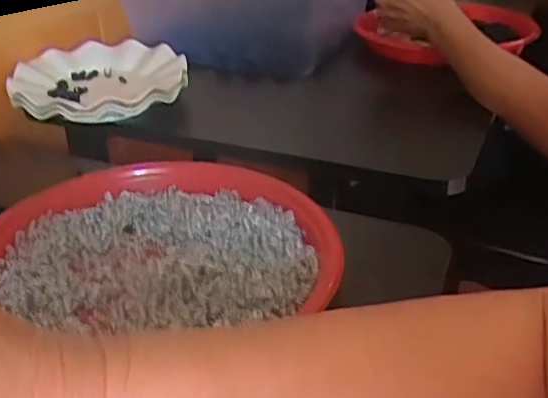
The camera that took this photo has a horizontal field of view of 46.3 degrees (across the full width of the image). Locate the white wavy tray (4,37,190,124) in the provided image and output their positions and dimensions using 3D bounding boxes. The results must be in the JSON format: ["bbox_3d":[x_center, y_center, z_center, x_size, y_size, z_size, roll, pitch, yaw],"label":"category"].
[{"bbox_3d":[-0.180,-0.127,0.667,0.172,0.030,0.164,-6,30,-8],"label":"white wavy tray"}]

